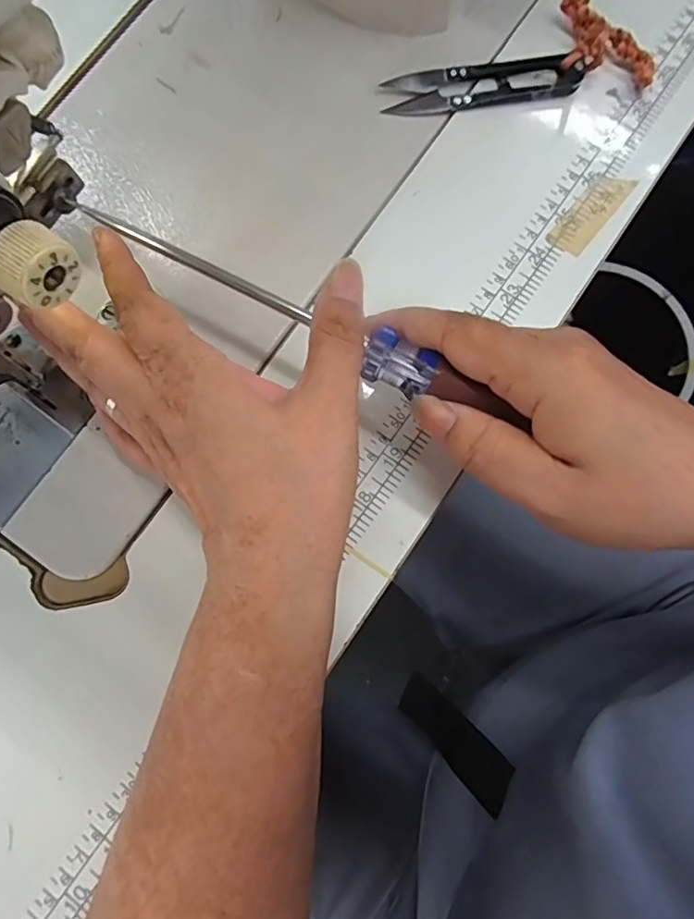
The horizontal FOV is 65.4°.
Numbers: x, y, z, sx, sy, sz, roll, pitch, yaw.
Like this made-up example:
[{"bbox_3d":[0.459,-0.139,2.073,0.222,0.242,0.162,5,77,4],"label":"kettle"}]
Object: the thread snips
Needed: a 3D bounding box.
[{"bbox_3d":[0.071,-0.196,0.281,0.101,0.007,0.026,-7,80,0],"label":"thread snips"}]

